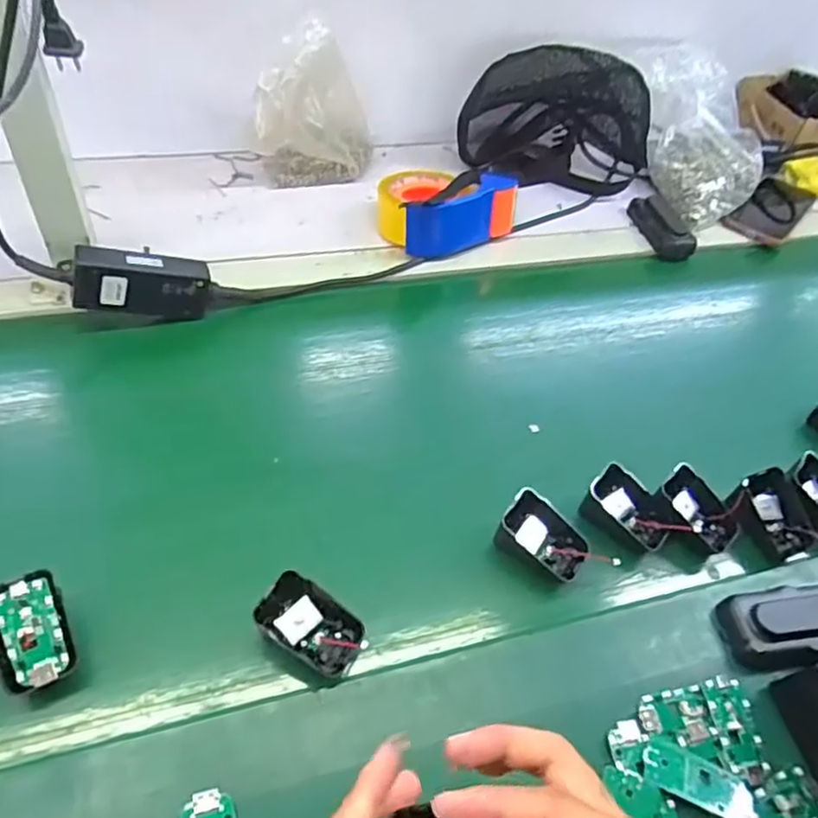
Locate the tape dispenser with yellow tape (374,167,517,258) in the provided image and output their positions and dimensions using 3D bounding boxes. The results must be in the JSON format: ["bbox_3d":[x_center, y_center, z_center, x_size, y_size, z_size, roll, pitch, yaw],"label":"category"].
[{"bbox_3d":[0.039,-0.236,0.754,0.140,0.062,0.104,-14,50,-20],"label":"tape dispenser with yellow tape"}]

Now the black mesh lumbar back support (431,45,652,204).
[{"bbox_3d":[0.192,-0.380,0.845,0.246,0.151,0.151,-9,49,-16],"label":"black mesh lumbar back support"}]

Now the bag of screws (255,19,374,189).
[{"bbox_3d":[-0.109,-0.345,0.769,0.138,0.162,0.077,-1,47,-8],"label":"bag of screws"}]

